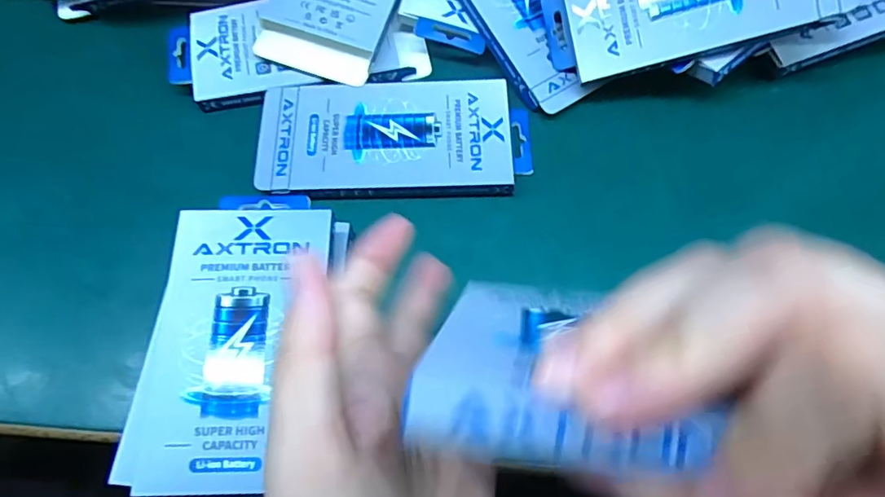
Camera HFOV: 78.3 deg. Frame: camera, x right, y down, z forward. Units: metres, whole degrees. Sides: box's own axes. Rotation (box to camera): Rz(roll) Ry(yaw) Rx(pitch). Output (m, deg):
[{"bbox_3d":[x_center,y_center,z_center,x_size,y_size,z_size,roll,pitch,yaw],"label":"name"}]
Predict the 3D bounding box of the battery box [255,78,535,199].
[{"bbox_3d":[-0.029,-0.068,0.343,0.166,0.015,0.078,-2,68,0],"label":"battery box"}]

